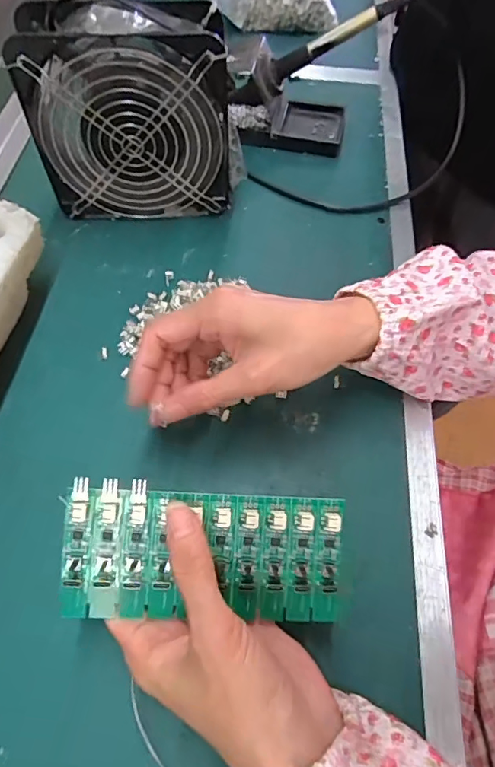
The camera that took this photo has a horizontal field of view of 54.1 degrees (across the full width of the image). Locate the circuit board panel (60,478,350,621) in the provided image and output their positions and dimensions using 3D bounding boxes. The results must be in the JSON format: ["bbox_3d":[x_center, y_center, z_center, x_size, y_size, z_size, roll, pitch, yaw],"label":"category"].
[{"bbox_3d":[-0.020,0.086,0.244,0.135,0.008,0.065,5,88,-7],"label":"circuit board panel"}]

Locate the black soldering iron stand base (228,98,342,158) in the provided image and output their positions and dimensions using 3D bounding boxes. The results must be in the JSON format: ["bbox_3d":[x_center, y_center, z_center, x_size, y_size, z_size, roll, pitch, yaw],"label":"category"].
[{"bbox_3d":[0.040,-0.276,0.511,0.117,0.016,0.072,10,59,3],"label":"black soldering iron stand base"}]

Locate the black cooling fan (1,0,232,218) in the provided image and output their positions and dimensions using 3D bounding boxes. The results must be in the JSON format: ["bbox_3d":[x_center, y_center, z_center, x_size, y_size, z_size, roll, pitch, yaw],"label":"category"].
[{"bbox_3d":[-0.089,-0.211,0.391,0.156,0.153,0.057,-3,60,-4],"label":"black cooling fan"}]

